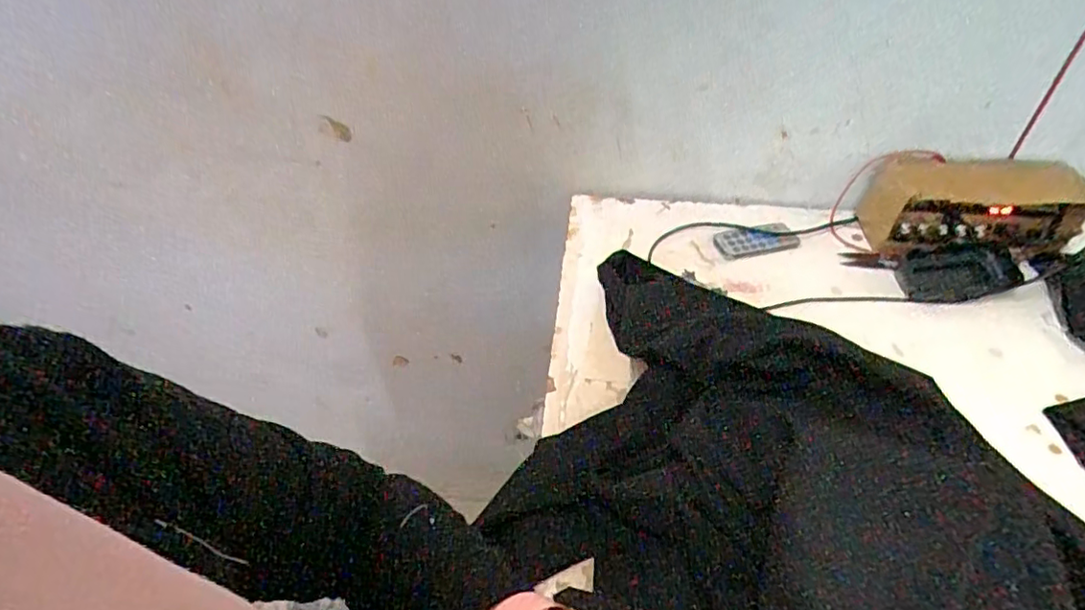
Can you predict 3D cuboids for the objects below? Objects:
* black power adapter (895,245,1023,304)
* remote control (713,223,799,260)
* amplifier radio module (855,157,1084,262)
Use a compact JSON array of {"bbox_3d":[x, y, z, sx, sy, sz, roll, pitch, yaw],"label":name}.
[{"bbox_3d":[0.391,-0.031,0.552,0.106,0.024,0.055,-7,43,-6],"label":"black power adapter"},{"bbox_3d":[0.221,-0.066,0.605,0.084,0.009,0.041,-10,44,-10],"label":"remote control"},{"bbox_3d":[0.424,-0.093,0.578,0.189,0.071,0.078,2,43,4],"label":"amplifier radio module"}]

